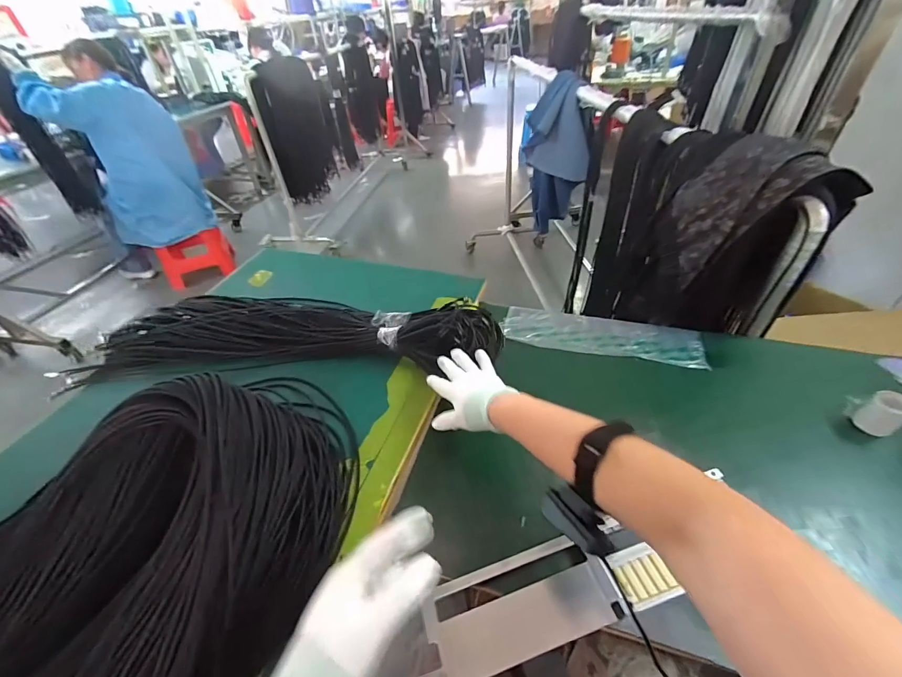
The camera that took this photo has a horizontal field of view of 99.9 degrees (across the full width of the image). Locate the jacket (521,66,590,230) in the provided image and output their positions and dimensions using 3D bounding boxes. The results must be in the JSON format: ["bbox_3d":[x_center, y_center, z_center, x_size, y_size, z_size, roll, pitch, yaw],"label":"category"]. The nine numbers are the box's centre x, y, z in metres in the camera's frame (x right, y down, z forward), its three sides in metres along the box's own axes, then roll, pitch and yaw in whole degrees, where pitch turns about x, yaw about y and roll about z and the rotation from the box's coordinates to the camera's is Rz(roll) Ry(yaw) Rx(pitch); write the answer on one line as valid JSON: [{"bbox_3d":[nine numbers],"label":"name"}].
[{"bbox_3d":[0.365,-0.642,1.364,0.186,0.462,0.156,0,42,5],"label":"jacket"}]

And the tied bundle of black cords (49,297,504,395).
[{"bbox_3d":[-0.278,-0.013,0.670,0.710,0.076,0.150,1,42,9],"label":"tied bundle of black cords"}]

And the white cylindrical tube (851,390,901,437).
[{"bbox_3d":[0.575,0.098,0.502,0.040,0.056,0.043,-21,45,-18],"label":"white cylindrical tube"}]

